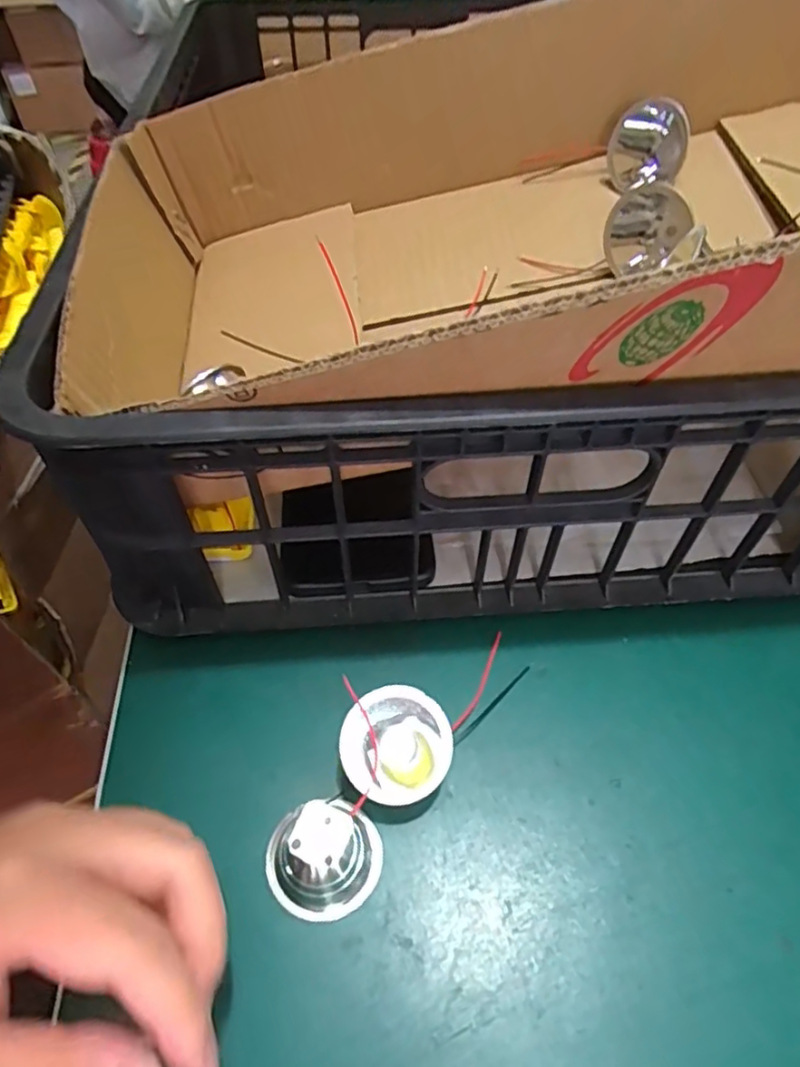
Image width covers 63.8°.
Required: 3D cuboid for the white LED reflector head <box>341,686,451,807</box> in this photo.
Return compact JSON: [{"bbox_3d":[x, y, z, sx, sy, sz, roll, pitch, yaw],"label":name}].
[{"bbox_3d":[-0.002,0.088,0.270,0.045,0.020,0.045,-1,70,1],"label":"white LED reflector head"}]

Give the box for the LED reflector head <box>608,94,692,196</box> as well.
[{"bbox_3d":[0.129,-0.205,0.333,0.037,0.037,0.023,11,52,9],"label":"LED reflector head"}]

